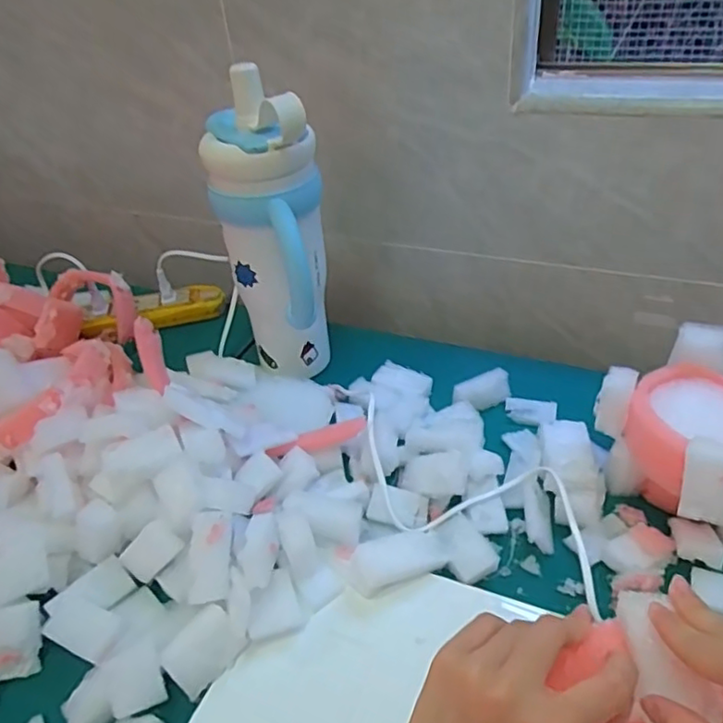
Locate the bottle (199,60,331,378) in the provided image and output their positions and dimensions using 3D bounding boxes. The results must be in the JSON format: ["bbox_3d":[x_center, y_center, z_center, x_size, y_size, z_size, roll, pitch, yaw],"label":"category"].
[{"bbox_3d":[-0.077,-0.097,0.567,0.095,0.272,0.117,-11,37,-6],"label":"bottle"}]

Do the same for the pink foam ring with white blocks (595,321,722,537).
[{"bbox_3d":[0.251,0.060,0.464,0.110,0.103,0.125,-16,38,-13],"label":"pink foam ring with white blocks"}]

